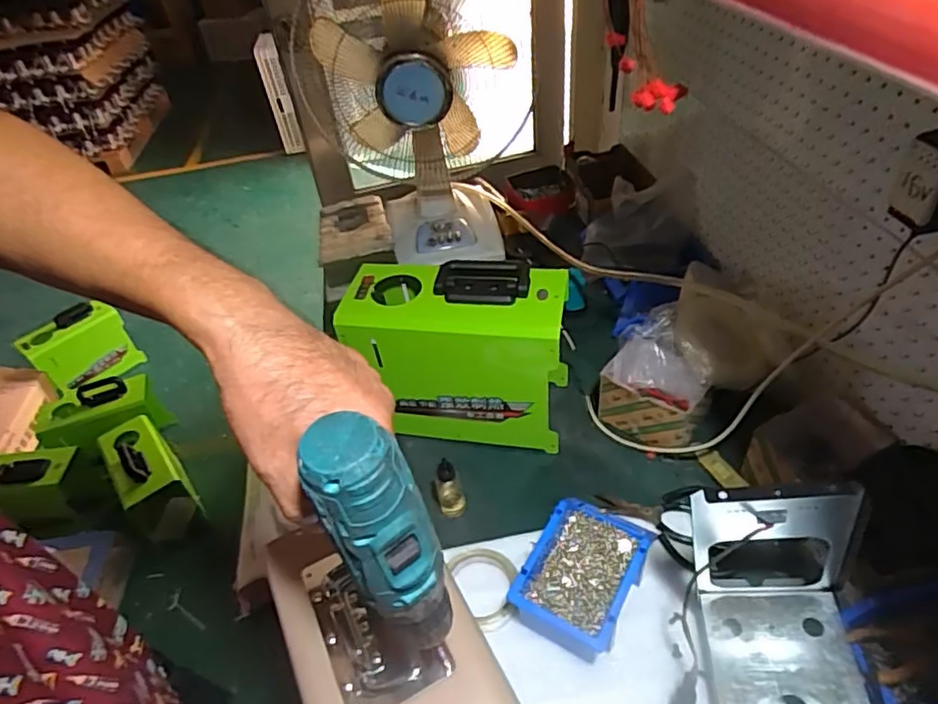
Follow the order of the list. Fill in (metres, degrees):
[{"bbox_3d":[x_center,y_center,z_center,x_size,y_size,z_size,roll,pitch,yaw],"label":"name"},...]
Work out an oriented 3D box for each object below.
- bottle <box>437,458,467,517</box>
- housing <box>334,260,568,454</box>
[{"bbox_3d":[-0.026,0.192,0.795,0.035,0.120,0.028,-15,43,-8],"label":"bottle"},{"bbox_3d":[-0.012,0.005,0.850,0.288,0.252,0.116,4,44,12],"label":"housing"}]

